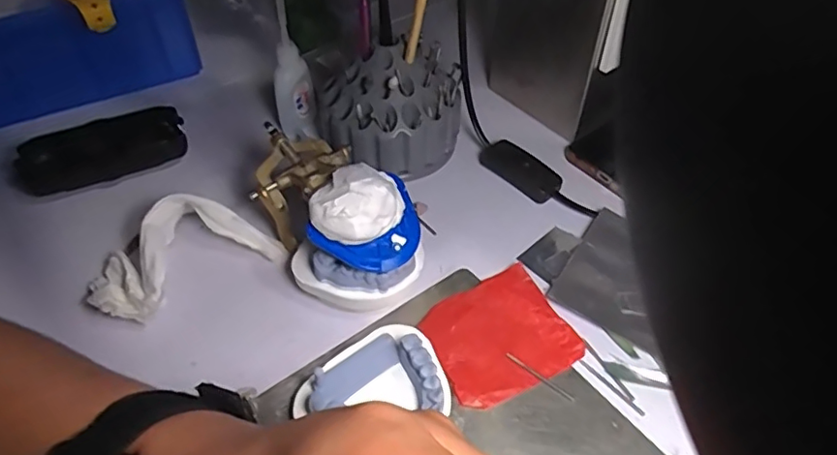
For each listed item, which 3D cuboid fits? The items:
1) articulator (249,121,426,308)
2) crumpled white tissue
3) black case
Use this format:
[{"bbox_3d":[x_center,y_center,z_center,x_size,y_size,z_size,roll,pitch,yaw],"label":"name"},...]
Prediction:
[{"bbox_3d":[-0.051,-0.010,0.352,0.071,0.086,0.123,-24,52,-19],"label":"articulator"},{"bbox_3d":[-0.152,0.013,0.363,0.113,0.043,0.069,-30,54,-23],"label":"crumpled white tissue"},{"bbox_3d":[-0.238,-0.057,0.440,0.118,0.031,0.048,-18,50,-14],"label":"black case"}]

